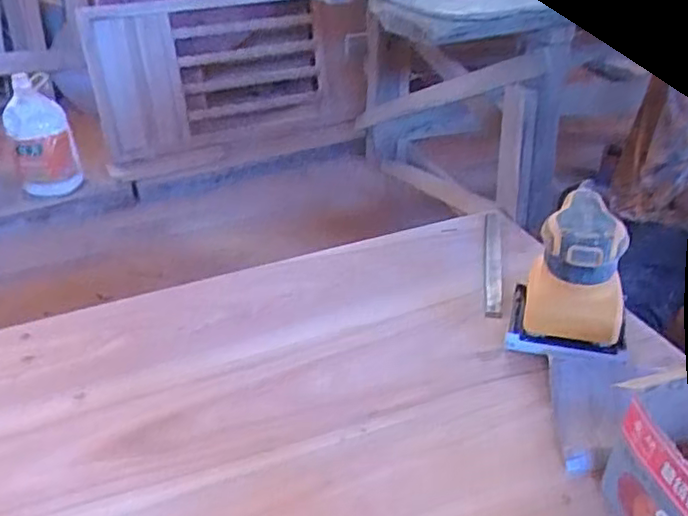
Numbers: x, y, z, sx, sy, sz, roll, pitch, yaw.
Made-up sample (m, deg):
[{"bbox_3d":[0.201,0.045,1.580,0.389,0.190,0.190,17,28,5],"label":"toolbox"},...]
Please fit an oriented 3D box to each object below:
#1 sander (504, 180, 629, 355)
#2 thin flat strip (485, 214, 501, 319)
[{"bbox_3d":[0.228,0.016,0.649,0.106,0.134,0.118,9,34,18],"label":"sander"},{"bbox_3d":[0.180,0.004,0.787,0.019,0.012,0.207,4,33,11],"label":"thin flat strip"}]

